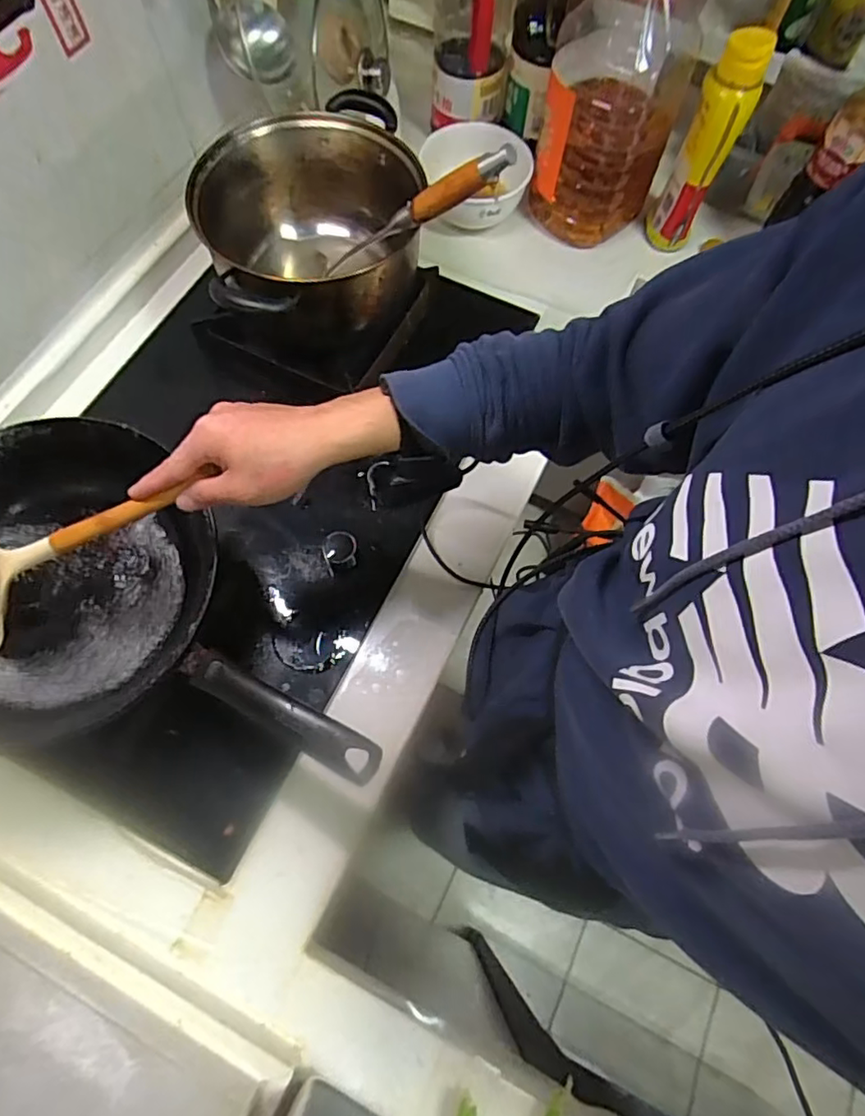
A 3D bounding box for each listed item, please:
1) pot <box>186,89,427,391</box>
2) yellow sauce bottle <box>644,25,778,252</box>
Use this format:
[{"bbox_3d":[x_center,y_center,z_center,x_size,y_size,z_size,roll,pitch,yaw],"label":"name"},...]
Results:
[{"bbox_3d":[-0.138,-0.352,0.696,0.260,0.168,0.277,-11,69,-6],"label":"pot"},{"bbox_3d":[0.359,-0.538,0.782,0.068,0.241,0.074,24,69,7],"label":"yellow sauce bottle"}]

